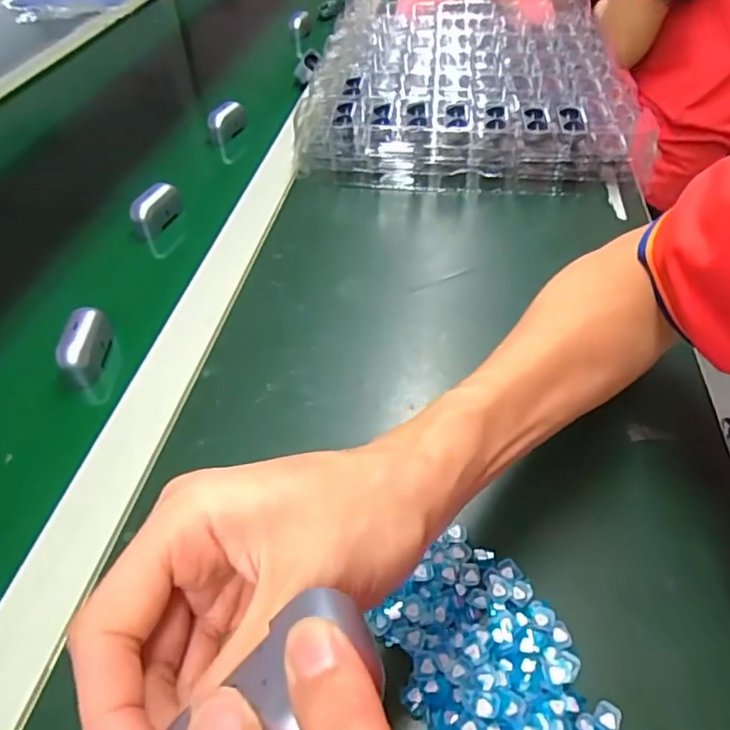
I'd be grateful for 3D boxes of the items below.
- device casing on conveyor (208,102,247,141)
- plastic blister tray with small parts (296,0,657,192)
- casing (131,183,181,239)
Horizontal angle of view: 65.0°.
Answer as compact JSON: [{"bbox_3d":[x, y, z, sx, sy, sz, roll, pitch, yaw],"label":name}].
[{"bbox_3d":[-0.160,-0.283,0.666,0.024,0.036,0.050,22,51,21],"label":"device casing on conveyor"},{"bbox_3d":[0.121,-0.349,0.704,0.349,0.053,0.435,3,47,4],"label":"plastic blister tray with small parts"},{"bbox_3d":[-0.197,-0.148,0.541,0.021,0.033,0.053,12,48,13],"label":"casing"}]

